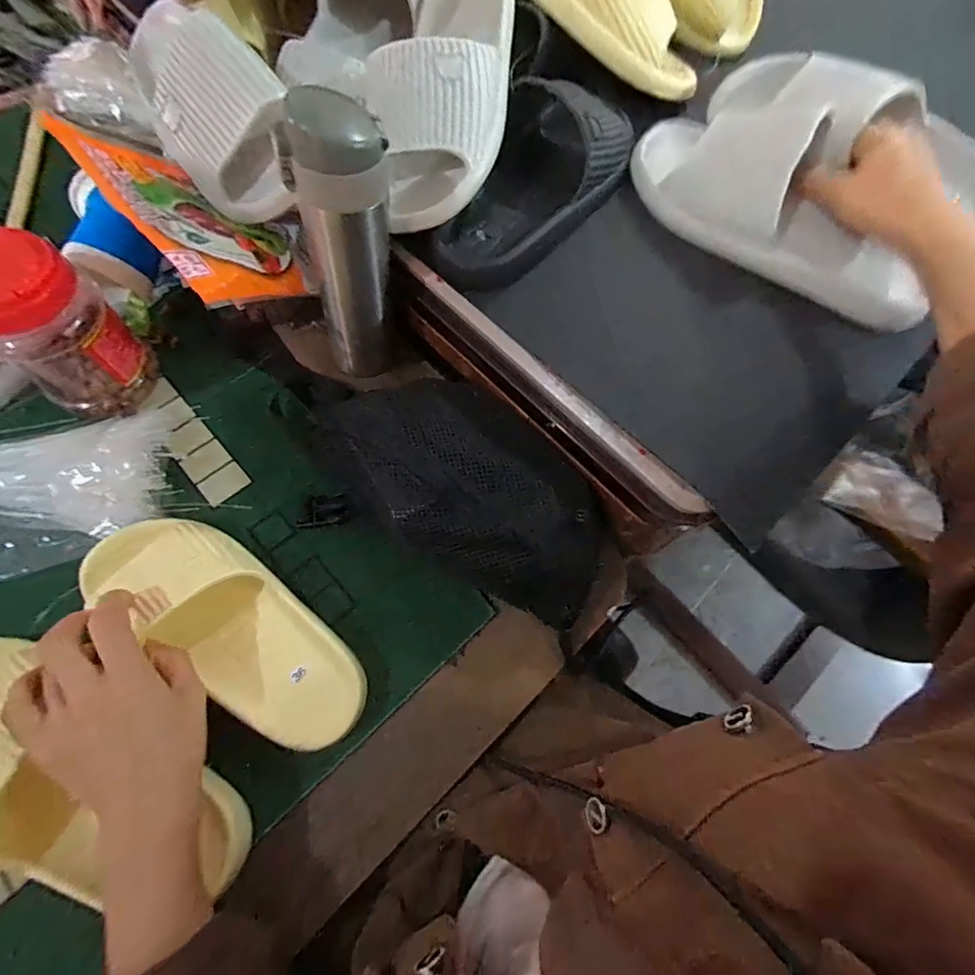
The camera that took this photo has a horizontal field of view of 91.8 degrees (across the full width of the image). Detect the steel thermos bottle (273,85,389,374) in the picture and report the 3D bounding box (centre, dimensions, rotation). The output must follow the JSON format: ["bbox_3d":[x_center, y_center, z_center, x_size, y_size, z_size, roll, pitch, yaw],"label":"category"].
[{"bbox_3d":[-0.111,-0.183,0.390,0.075,0.217,0.057,-3,68,-4],"label":"steel thermos bottle"}]

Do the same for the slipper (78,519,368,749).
[{"bbox_3d":[-0.190,0.101,0.350,0.228,0.051,0.083,40,71,-1],"label":"slipper"}]

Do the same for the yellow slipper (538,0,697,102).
[{"bbox_3d":[0.101,-0.471,0.441,0.266,0.058,0.099,26,68,-10],"label":"yellow slipper"}]

